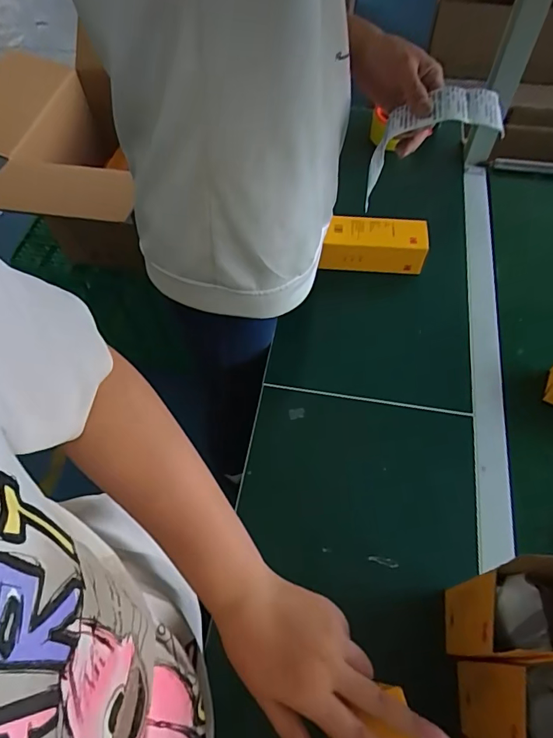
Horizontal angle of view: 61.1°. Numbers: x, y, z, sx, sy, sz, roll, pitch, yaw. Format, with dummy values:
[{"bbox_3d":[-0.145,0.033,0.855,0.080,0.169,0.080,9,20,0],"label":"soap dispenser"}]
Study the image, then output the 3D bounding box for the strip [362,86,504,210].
[{"bbox_3d":[0.165,-0.268,0.559,0.182,0.071,0.054,-24,50,37],"label":"strip"}]

